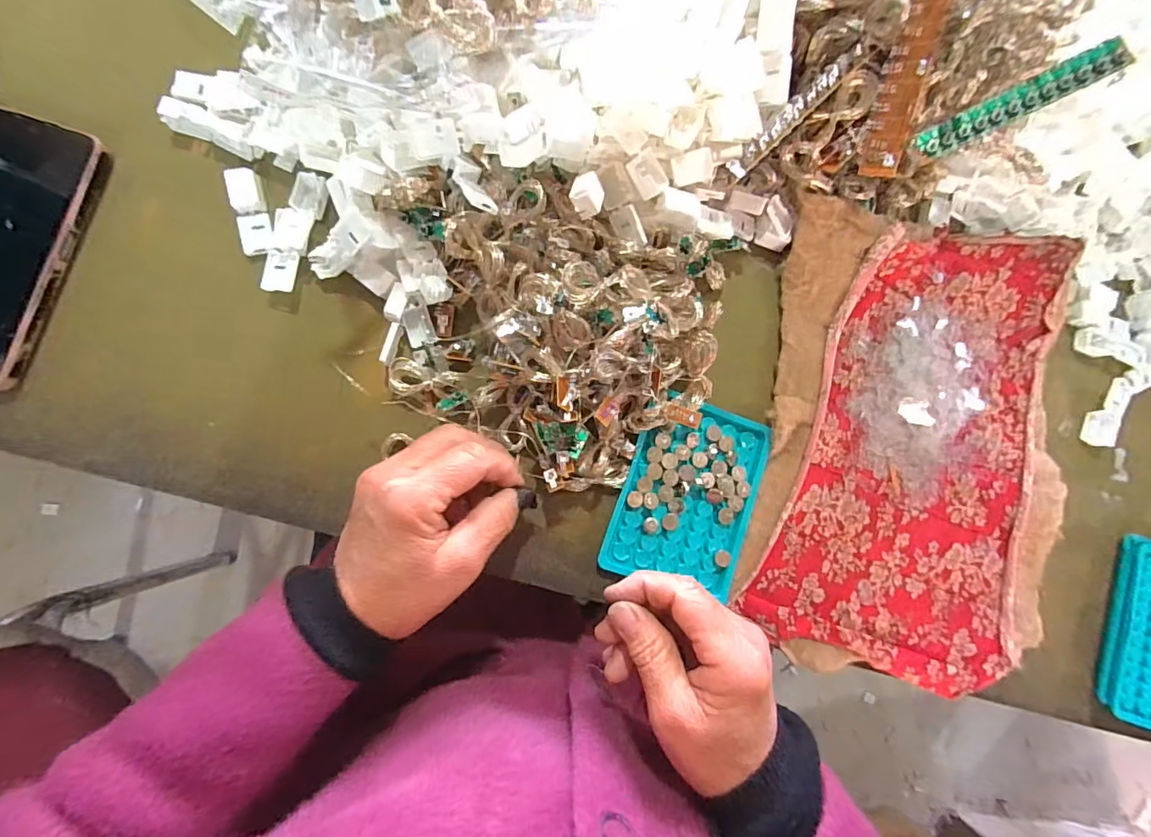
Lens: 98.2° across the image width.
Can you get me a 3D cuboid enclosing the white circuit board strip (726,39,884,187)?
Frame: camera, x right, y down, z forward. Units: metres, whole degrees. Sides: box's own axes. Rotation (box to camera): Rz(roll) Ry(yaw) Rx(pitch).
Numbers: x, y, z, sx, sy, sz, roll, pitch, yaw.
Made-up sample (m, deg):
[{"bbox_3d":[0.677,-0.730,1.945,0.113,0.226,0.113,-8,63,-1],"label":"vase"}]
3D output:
[{"bbox_3d":[0.142,-0.195,0.316,0.113,0.023,0.014,-42,92,-9],"label":"white circuit board strip"}]

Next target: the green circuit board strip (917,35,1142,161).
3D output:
[{"bbox_3d":[0.287,-0.206,0.323,0.121,0.004,0.023,-24,71,14],"label":"green circuit board strip"}]

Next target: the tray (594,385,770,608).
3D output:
[{"bbox_3d":[0.080,0.052,0.347,0.093,0.012,0.124,18,84,-5],"label":"tray"}]

